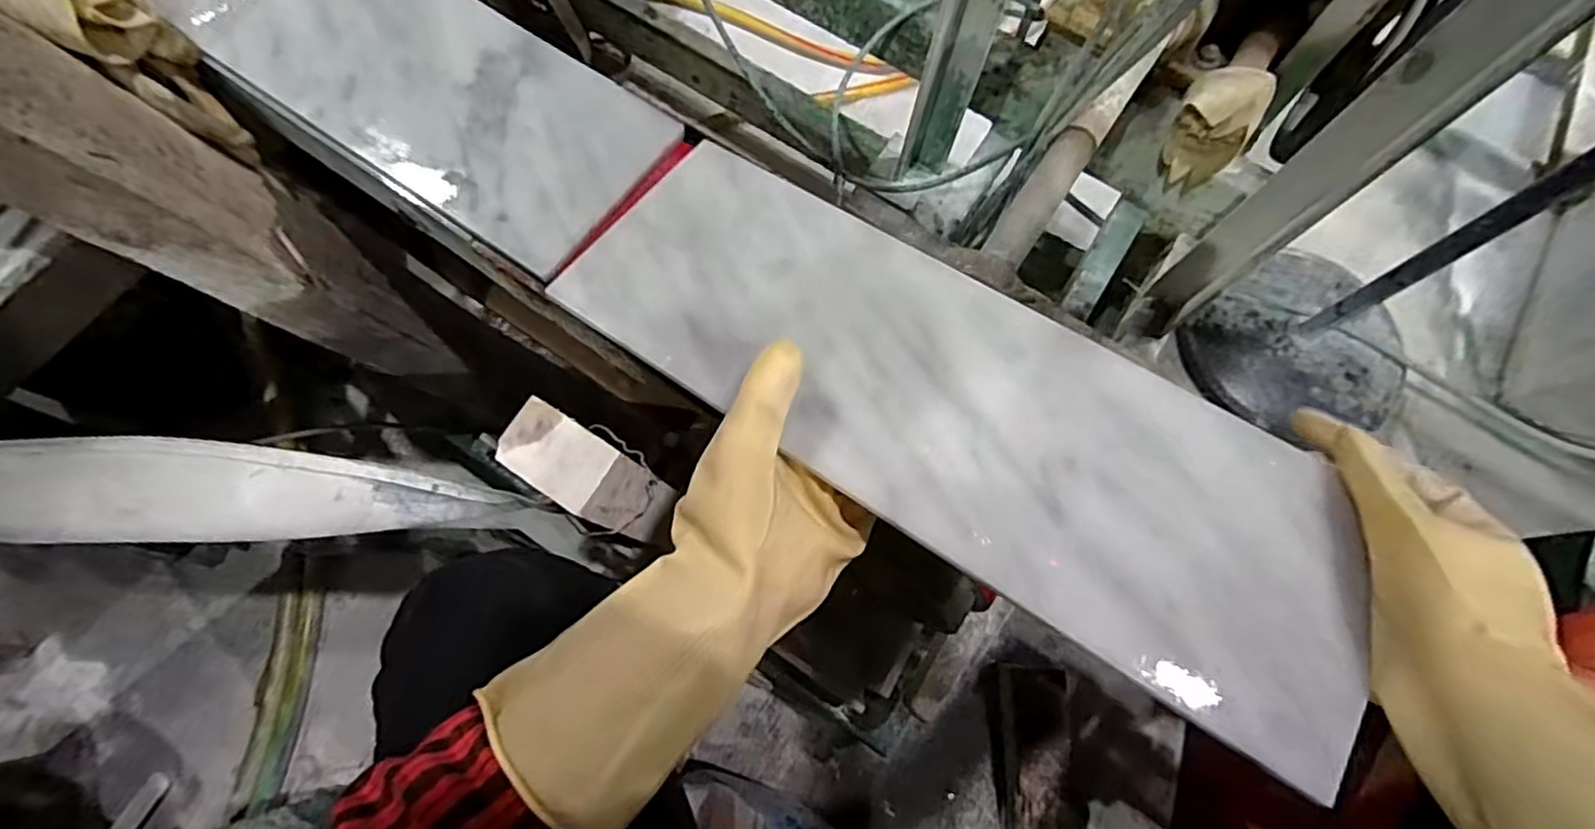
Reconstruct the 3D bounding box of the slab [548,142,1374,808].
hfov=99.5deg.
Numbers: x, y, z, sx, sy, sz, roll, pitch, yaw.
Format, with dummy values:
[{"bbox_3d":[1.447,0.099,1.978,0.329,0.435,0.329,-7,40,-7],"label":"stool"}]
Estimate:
[{"bbox_3d":[0.075,-0.012,0.363,0.441,0.016,0.149,34,76,17],"label":"slab"}]

